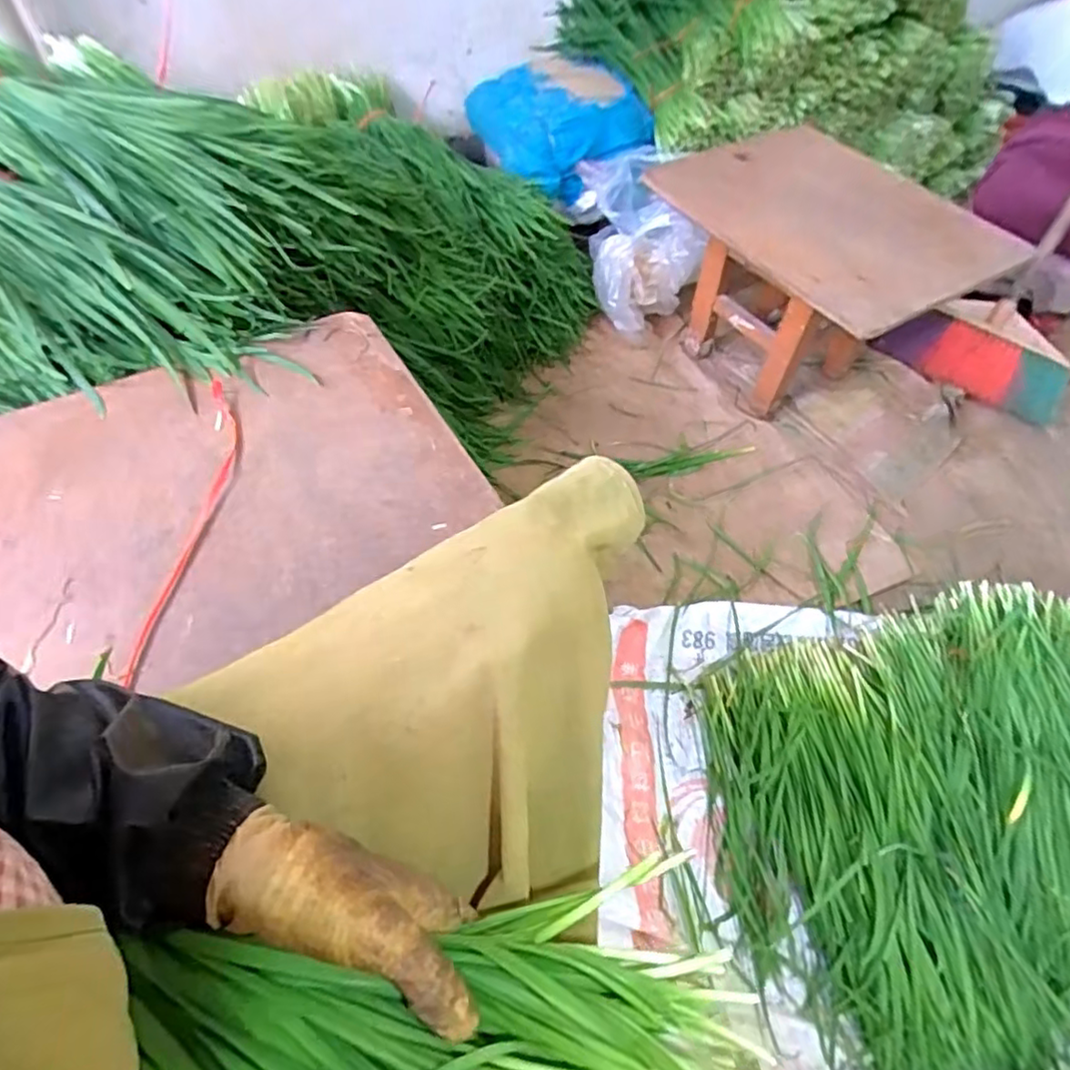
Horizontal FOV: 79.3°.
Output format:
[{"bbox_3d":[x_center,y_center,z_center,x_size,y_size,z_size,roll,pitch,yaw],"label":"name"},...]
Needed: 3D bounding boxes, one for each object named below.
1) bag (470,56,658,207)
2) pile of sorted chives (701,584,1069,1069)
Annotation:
[{"bbox_3d":[0.047,-0.765,1.194,0.277,0.144,0.264,-26,59,-18],"label":"bag"},{"bbox_3d":[0.468,0.295,0.689,0.456,0.142,0.459,-8,56,-7],"label":"pile of sorted chives"}]

